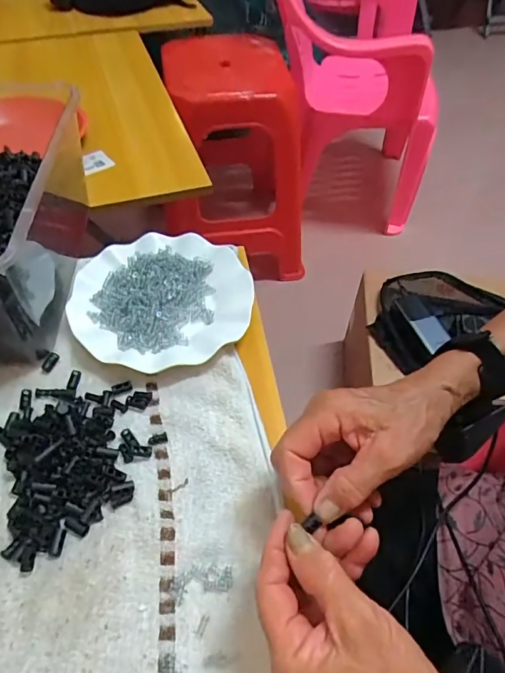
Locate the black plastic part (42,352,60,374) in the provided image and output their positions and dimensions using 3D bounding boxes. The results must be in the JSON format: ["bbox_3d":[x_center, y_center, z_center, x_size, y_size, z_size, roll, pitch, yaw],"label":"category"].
[{"bbox_3d":[-0.197,0.026,0.453,0.009,0.009,0.022,30,86,20],"label":"black plastic part"}]

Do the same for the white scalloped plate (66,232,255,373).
[{"bbox_3d":[-0.094,-0.040,0.493,0.180,0.022,0.178,1,52,-1],"label":"white scalloped plate"}]

